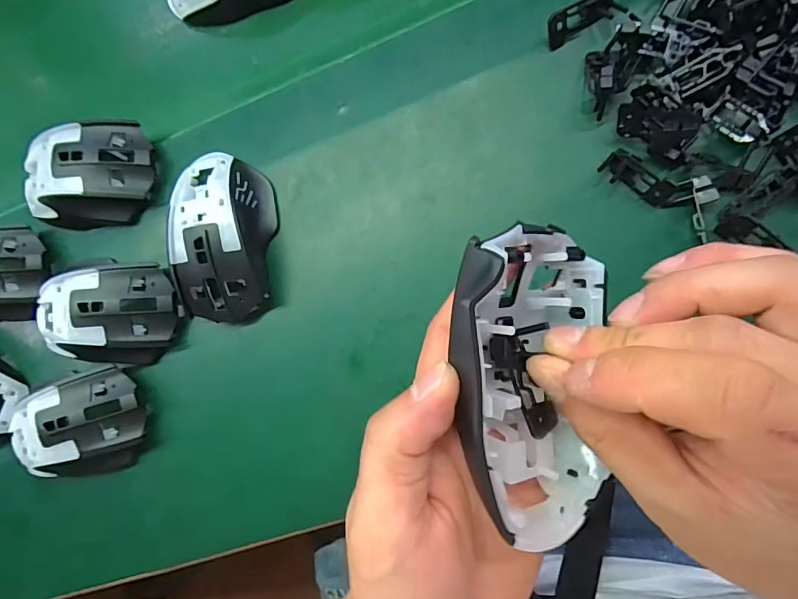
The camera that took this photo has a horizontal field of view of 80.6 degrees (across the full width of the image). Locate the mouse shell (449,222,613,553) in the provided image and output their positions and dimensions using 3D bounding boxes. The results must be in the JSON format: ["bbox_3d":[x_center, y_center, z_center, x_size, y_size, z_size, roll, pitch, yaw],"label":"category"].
[{"bbox_3d":[0.046,0.031,0.181,0.040,0.075,0.114,-2,91,50],"label":"mouse shell"}]

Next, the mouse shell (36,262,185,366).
[{"bbox_3d":[-0.211,0.011,0.333,0.108,0.033,0.078,-10,88,11],"label":"mouse shell"}]

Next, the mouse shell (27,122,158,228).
[{"bbox_3d":[-0.230,-0.092,0.345,0.102,0.035,0.074,-1,86,11],"label":"mouse shell"}]

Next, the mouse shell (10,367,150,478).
[{"bbox_3d":[-0.237,0.093,0.339,0.110,0.038,0.076,-14,87,11],"label":"mouse shell"}]

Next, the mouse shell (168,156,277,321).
[{"bbox_3d":[-0.120,-0.043,0.319,0.067,0.036,0.119,-3,90,11],"label":"mouse shell"}]

